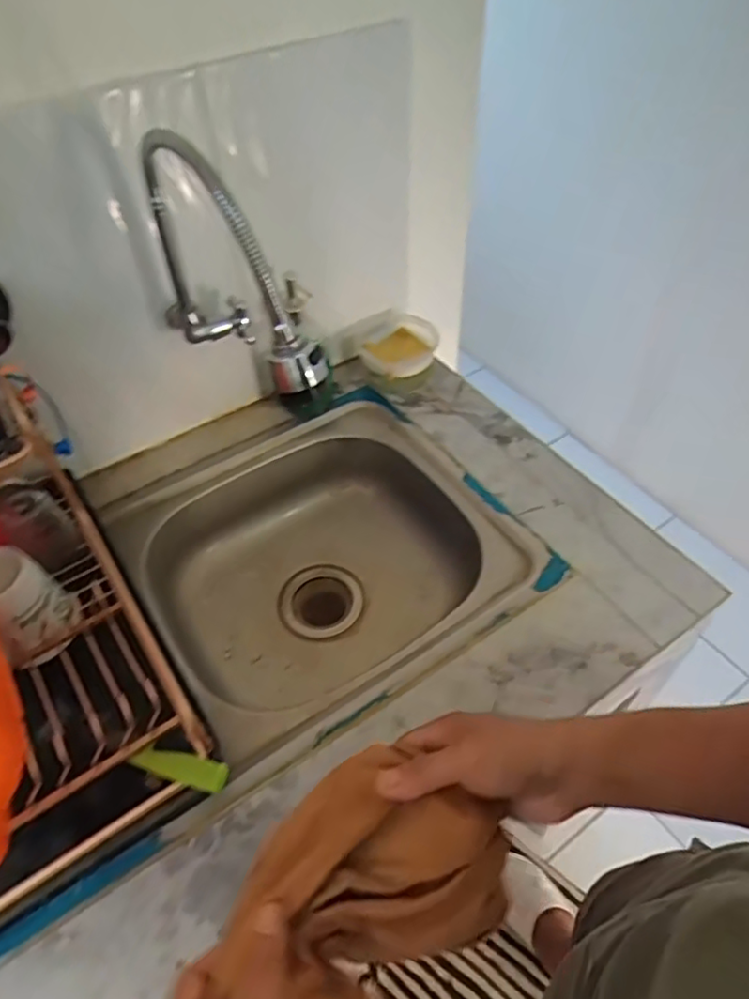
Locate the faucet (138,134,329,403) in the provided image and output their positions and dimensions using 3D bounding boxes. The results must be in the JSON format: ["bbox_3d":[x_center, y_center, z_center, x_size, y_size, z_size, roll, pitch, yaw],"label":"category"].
[{"bbox_3d":[-0.133,-0.205,0.579,0.071,0.238,0.237,-25,52,-18],"label":"faucet"}]

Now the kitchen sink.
[{"bbox_3d":[-0.080,0.079,0.800,0.425,0.151,0.447,-28,53,-20],"label":"kitchen sink"}]

